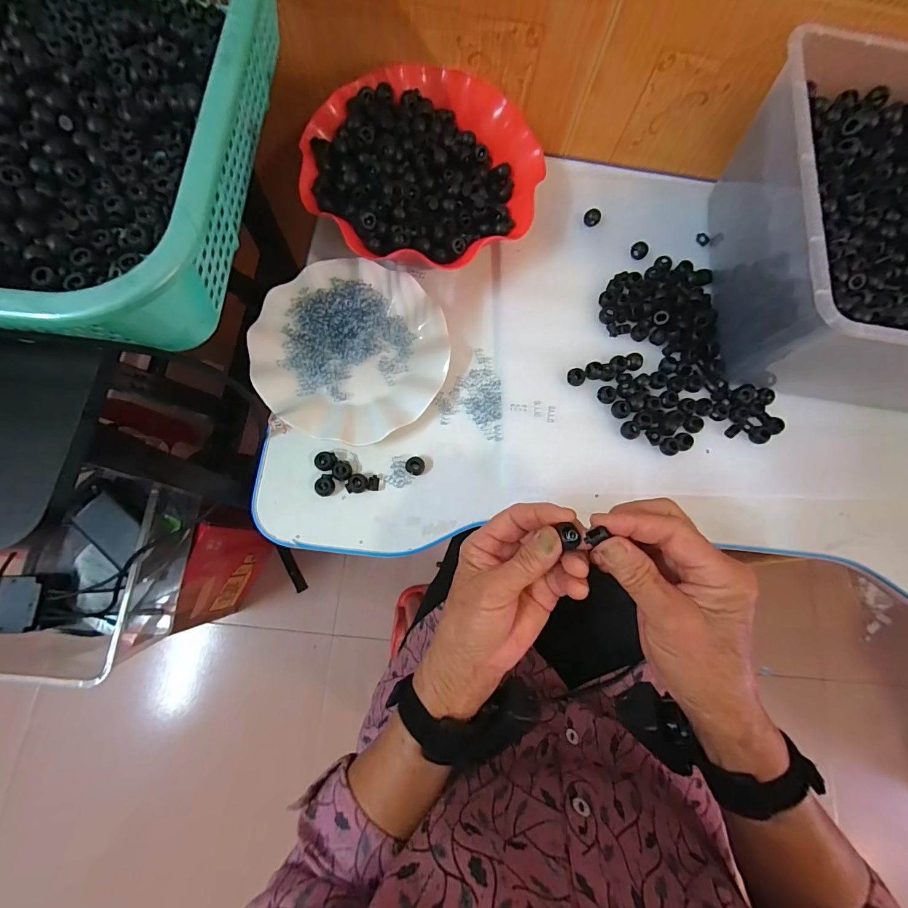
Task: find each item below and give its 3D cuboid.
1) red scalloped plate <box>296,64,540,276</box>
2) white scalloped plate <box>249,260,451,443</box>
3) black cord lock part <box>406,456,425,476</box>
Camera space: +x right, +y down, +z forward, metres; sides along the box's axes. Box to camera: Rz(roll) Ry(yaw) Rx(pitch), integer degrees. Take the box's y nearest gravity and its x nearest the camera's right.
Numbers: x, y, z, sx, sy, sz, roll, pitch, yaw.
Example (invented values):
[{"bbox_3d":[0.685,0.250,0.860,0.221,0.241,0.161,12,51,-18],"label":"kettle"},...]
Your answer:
[{"bbox_3d":[-0.029,-0.281,0.395,0.222,0.040,0.202,1,82,-4],"label":"red scalloped plate"},{"bbox_3d":[-0.096,-0.101,0.381,0.176,0.018,0.175,1,77,-5],"label":"white scalloped plate"},{"bbox_3d":[-0.036,0.011,0.375,0.018,0.010,0.017,1,82,-4],"label":"black cord lock part"}]

